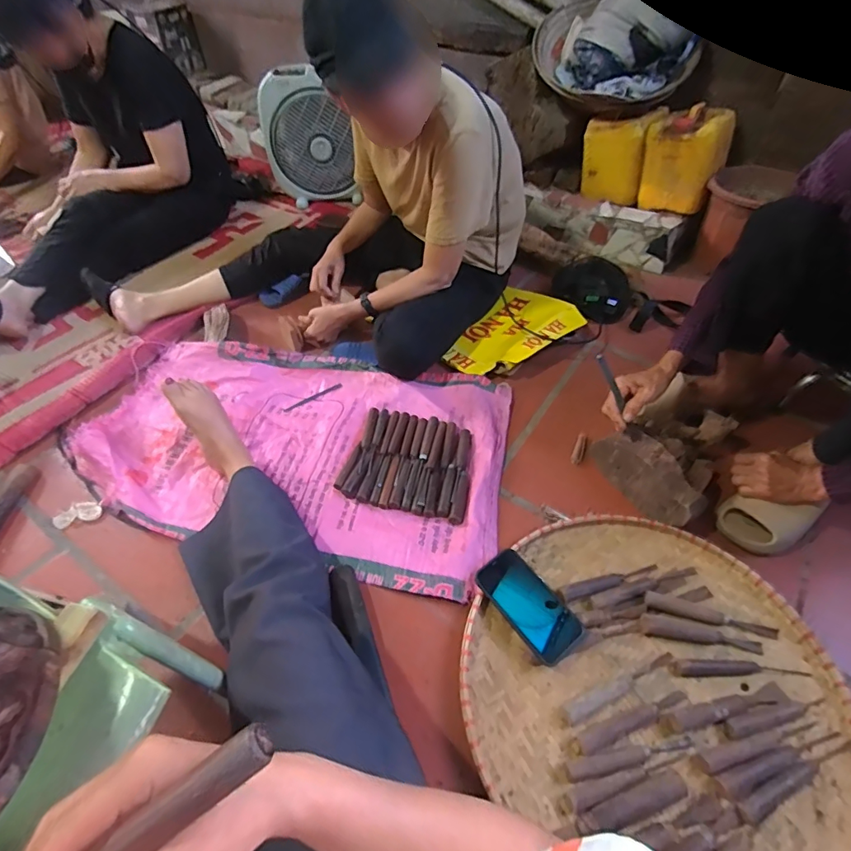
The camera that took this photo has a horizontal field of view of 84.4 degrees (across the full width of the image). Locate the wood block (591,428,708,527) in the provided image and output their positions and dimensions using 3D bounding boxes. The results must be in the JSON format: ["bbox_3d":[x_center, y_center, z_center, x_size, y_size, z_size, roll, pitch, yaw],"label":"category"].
[{"bbox_3d":[0.380,0.086,0.812,0.059,0.101,0.198,-25,54,-20],"label":"wood block"}]

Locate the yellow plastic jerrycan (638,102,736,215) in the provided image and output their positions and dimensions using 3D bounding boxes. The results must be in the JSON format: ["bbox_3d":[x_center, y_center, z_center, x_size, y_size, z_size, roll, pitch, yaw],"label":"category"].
[{"bbox_3d":[0.721,-0.737,1.324,0.204,0.224,0.201,22,52,19],"label":"yellow plastic jerrycan"}]

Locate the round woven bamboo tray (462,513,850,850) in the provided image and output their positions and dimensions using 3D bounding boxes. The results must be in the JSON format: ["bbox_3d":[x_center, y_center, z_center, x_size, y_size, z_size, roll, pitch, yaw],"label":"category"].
[{"bbox_3d":[0.319,0.336,0.639,0.472,0.064,0.448,-2,52,2],"label":"round woven bamboo tray"}]

